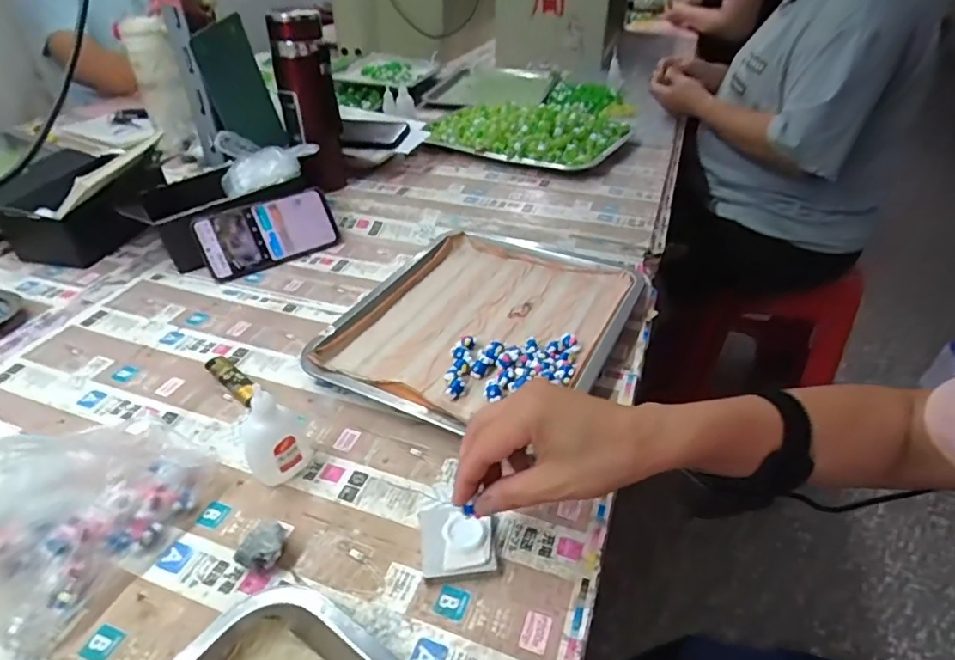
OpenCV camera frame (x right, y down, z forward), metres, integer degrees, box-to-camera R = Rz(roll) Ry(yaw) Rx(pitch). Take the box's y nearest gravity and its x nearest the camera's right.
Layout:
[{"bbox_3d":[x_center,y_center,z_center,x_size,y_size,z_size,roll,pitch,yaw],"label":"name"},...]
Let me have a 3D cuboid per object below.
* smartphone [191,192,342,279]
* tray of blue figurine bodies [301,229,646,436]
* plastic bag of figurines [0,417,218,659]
[{"bbox_3d":[-0.262,-0.124,0.696,0.166,0.075,0.013,-24,16,-28],"label":"smartphone"},{"bbox_3d":[0.005,-0.012,0.581,0.267,0.024,0.308,17,40,21],"label":"tray of blue figurine bodies"},{"bbox_3d":[-0.271,0.099,0.364,0.107,0.113,0.150,25,44,30],"label":"plastic bag of figurines"}]

